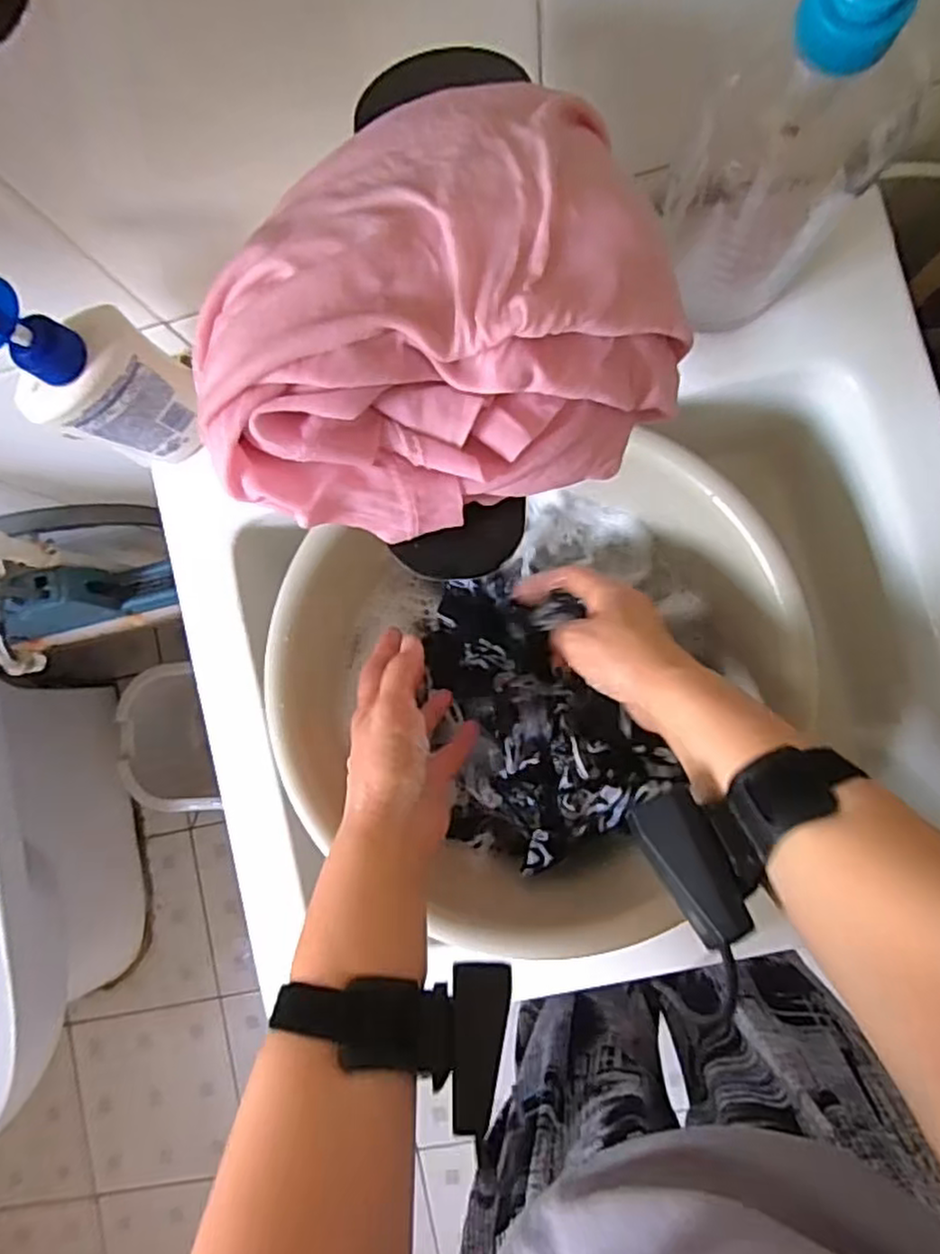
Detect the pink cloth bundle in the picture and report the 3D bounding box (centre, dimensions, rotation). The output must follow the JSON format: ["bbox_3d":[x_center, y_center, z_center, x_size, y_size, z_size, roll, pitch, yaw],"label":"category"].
[{"bbox_3d":[-0.008,-0.092,0.206,0.133,0.075,0.110,-17,85,6],"label":"pink cloth bundle"}]

